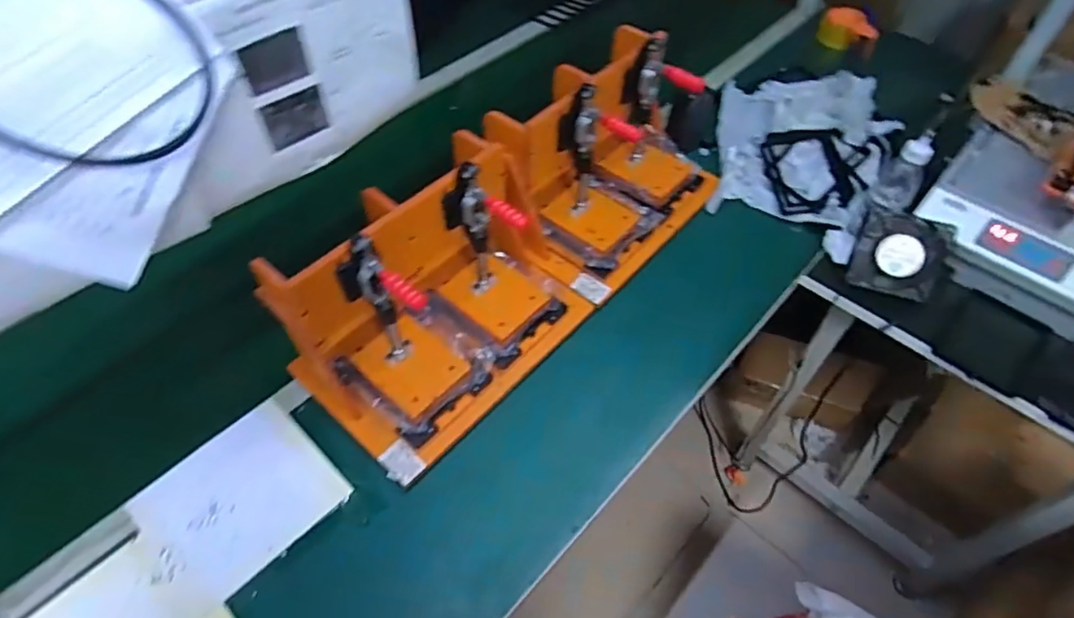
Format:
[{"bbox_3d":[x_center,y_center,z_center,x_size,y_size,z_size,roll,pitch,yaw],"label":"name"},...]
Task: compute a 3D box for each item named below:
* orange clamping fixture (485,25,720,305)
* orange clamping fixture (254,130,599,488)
[{"bbox_3d":[0.123,-0.253,0.957,0.240,0.246,0.375,33,59,22],"label":"orange clamping fixture"},{"bbox_3d":[-0.123,-0.023,0.799,0.237,0.265,0.398,36,61,24],"label":"orange clamping fixture"}]

